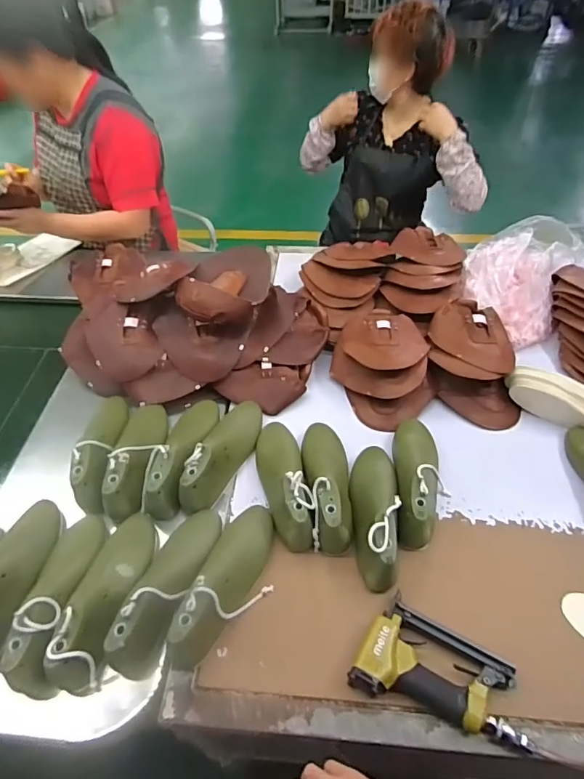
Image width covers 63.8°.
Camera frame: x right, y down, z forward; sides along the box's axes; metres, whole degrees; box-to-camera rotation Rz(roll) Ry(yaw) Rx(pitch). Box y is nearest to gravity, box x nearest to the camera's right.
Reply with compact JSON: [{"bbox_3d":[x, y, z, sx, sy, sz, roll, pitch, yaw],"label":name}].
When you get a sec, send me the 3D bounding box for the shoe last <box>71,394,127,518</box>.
[{"bbox_3d":[-0.366,0.106,0.902,0.089,0.105,0.260,-5,41,0],"label":"shoe last"}]

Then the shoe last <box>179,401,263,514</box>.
[{"bbox_3d":[-0.125,0.109,0.883,0.078,0.102,0.256,18,43,16],"label":"shoe last"}]

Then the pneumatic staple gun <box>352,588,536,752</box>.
[{"bbox_3d":[0.204,0.372,0.635,0.228,0.039,0.132,16,50,17],"label":"pneumatic staple gun"}]

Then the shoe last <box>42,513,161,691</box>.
[{"bbox_3d":[-0.277,0.309,0.723,0.078,0.108,0.263,5,38,7],"label":"shoe last"}]

